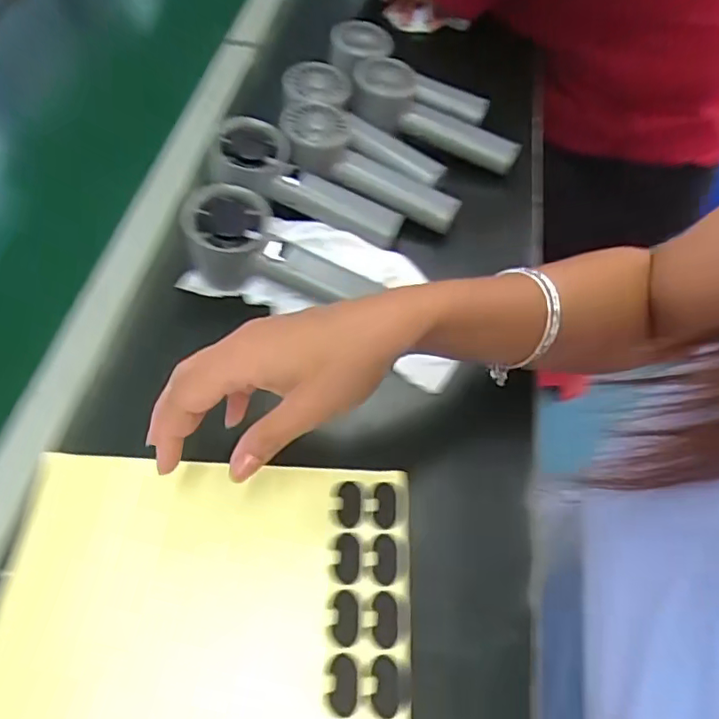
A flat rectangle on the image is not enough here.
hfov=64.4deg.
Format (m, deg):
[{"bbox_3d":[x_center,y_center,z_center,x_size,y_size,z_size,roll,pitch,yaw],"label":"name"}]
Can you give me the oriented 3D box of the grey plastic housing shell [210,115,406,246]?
[{"bbox_3d":[-0.039,-0.136,0.447,0.155,0.028,0.053,25,58,-8],"label":"grey plastic housing shell"}]

